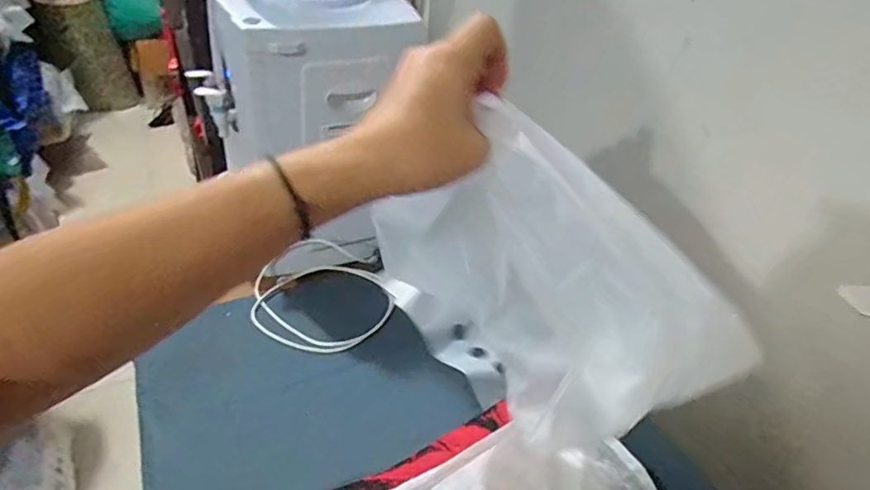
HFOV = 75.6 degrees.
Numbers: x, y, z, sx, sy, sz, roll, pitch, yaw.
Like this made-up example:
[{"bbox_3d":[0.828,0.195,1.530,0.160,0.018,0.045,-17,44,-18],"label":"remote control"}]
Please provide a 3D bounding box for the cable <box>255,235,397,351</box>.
[{"bbox_3d":[-0.180,0.080,0.901,0.222,0.063,0.206,4,36,-3],"label":"cable"}]

